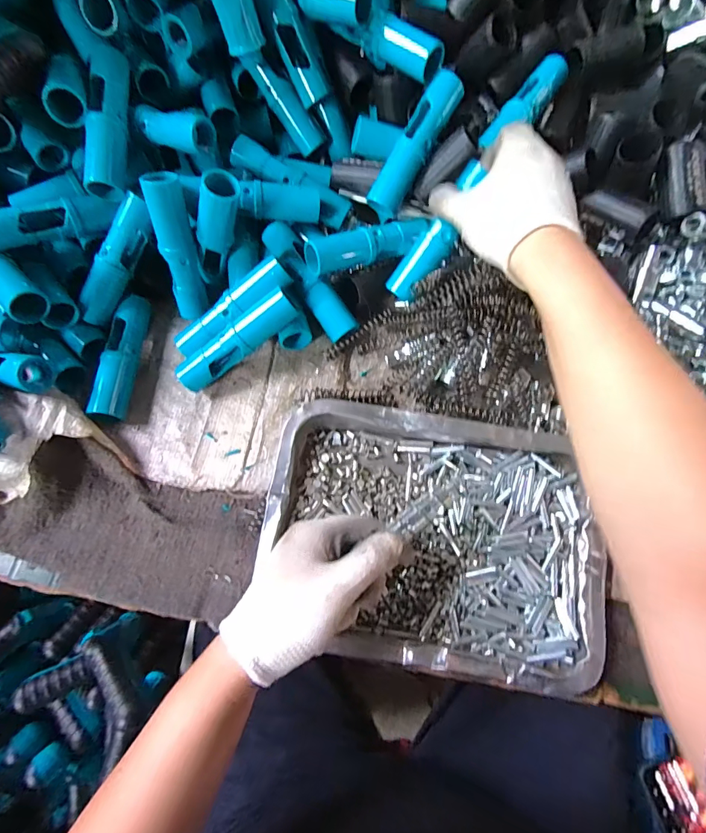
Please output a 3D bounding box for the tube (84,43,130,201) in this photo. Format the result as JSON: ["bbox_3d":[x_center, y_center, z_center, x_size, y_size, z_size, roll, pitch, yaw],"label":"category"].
[{"bbox_3d":[-0.203,-0.246,0.353,0.025,0.025,0.122,2,87,1],"label":"tube"}]

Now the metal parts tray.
[{"bbox_3d":[0.060,0.091,0.328,0.250,0.031,0.181,9,71,3],"label":"metal parts tray"}]

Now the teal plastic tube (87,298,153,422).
[{"bbox_3d":[-0.209,-0.053,0.385,0.025,0.024,0.120,4,71,1],"label":"teal plastic tube"}]

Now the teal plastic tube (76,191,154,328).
[{"bbox_3d":[-0.210,-0.137,0.376,0.023,0.030,0.115,34,104,11],"label":"teal plastic tube"}]

